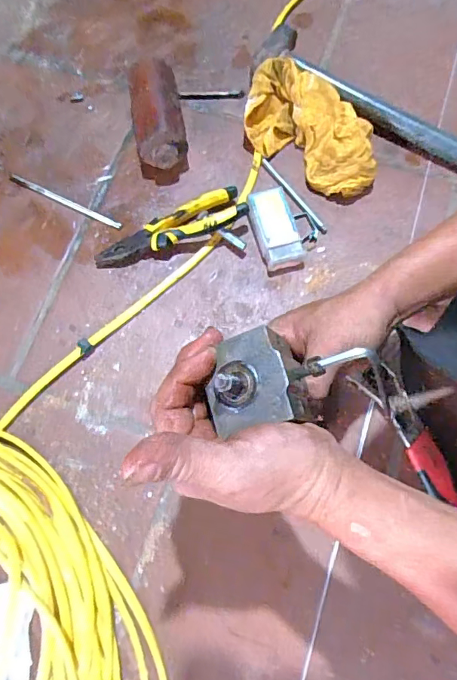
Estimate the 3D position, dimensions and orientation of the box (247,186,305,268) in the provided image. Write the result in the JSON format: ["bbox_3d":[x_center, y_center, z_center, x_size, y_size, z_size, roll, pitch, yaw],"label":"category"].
[{"bbox_3d":[0.053,-0.128,0.536,0.045,0.024,0.087,-15,74,-6],"label":"box"}]

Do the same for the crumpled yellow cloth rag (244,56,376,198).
[{"bbox_3d":[0.102,-0.252,0.567,0.178,0.054,0.103,39,76,10],"label":"crumpled yellow cloth rag"}]

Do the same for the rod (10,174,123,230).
[{"bbox_3d":[-0.192,-0.162,0.551,0.147,0.006,0.010,25,74,6],"label":"rod"}]

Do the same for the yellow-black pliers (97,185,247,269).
[{"bbox_3d":[-0.066,-0.124,0.528,0.173,0.034,0.046,-23,75,-8],"label":"yellow-black pliers"}]

